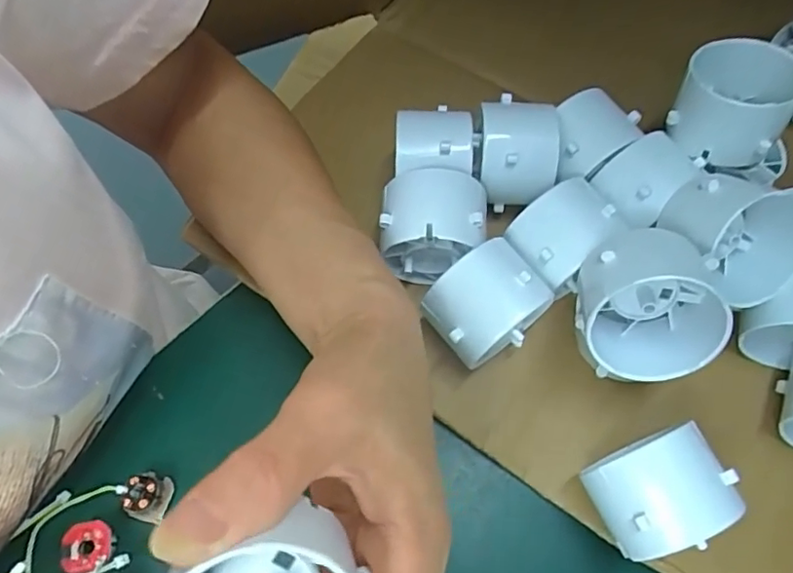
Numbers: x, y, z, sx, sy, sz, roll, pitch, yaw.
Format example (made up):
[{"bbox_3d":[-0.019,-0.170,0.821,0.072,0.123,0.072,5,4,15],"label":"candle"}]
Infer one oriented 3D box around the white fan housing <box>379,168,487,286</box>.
[{"bbox_3d":[0.016,-0.029,0.265,0.045,0.043,0.040,0,67,-4],"label":"white fan housing"}]

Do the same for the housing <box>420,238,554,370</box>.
[{"bbox_3d":[0.037,0.012,0.251,0.045,0.049,0.037,-35,73,-16],"label":"housing"}]

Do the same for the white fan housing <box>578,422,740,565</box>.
[{"bbox_3d":[0.098,0.081,0.226,0.044,0.046,0.038,-24,71,-13],"label":"white fan housing"}]

